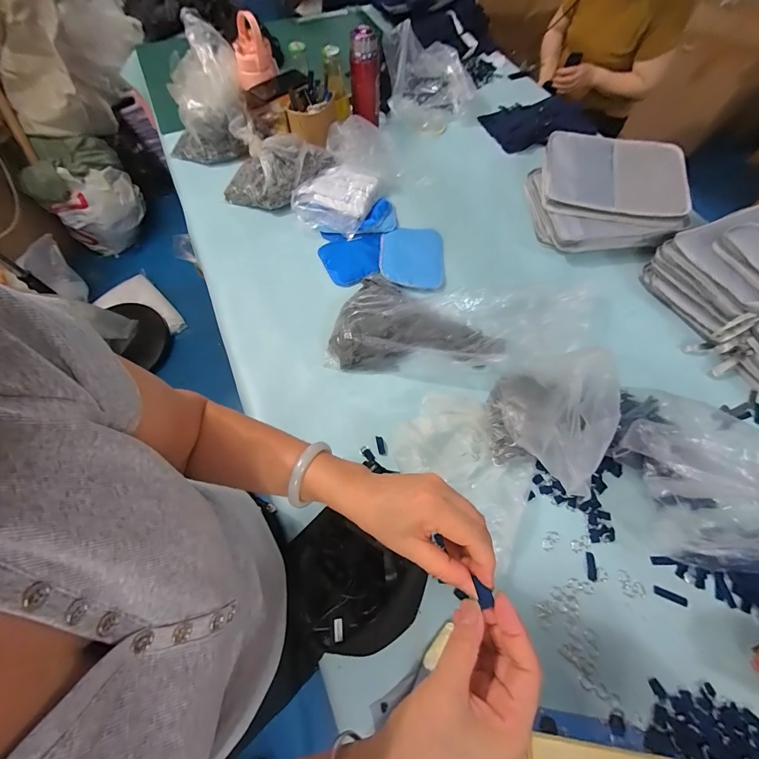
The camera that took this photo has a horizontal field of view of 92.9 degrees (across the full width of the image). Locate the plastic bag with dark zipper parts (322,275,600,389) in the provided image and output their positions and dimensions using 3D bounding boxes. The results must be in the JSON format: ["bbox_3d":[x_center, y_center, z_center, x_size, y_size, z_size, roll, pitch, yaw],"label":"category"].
[{"bbox_3d":[0.169,-0.108,0.757,0.533,0.081,0.230,3,64,2],"label":"plastic bag with dark zipper parts"}]

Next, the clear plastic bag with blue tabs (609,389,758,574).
[{"bbox_3d":[0.508,0.151,0.570,0.170,0.123,0.307,-21,65,-9],"label":"clear plastic bag with blue tabs"}]

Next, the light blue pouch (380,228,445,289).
[{"bbox_3d":[0.078,-0.301,0.870,0.148,0.022,0.191,2,64,1],"label":"light blue pouch"}]

